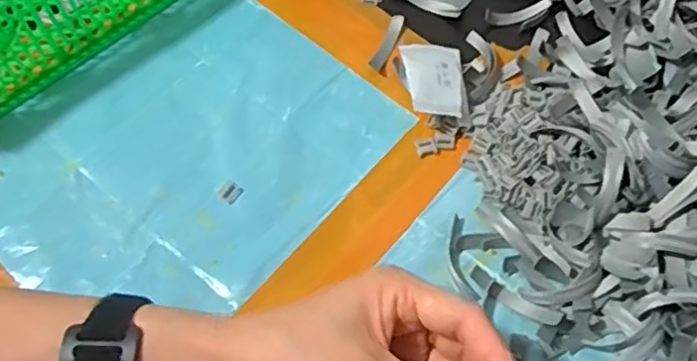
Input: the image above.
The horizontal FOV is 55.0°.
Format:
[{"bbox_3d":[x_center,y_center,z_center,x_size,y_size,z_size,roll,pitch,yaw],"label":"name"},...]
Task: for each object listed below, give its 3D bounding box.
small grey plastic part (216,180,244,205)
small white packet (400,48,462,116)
[{"bbox_3d":[-0.074,0.007,0.418,0.013,0.004,0.013,31,65,17],"label":"small grey plastic part"},{"bbox_3d":[0.057,-0.068,0.440,0.038,0.007,0.061,-2,51,-6],"label":"small white packet"}]

